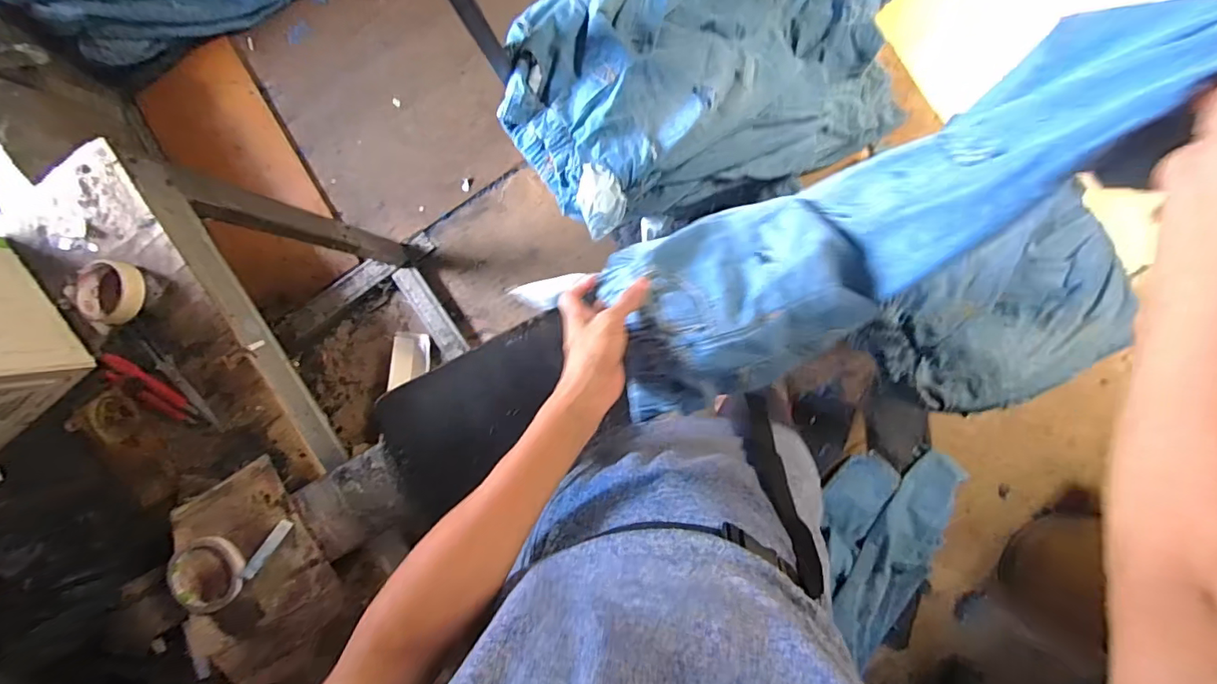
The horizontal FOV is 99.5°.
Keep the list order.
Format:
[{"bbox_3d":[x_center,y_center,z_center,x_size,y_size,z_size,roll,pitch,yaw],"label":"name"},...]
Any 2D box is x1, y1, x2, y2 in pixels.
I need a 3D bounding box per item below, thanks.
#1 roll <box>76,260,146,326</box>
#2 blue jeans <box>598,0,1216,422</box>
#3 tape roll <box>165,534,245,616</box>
[{"bbox_3d":[-0.633,-0.062,0.654,0.078,0.021,0.078,0,93,5],"label":"roll"},{"bbox_3d":[0.235,-0.107,0.495,0.525,0.138,0.172,-32,93,17],"label":"blue jeans"},{"bbox_3d":[-0.477,0.276,0.614,0.094,0.013,0.086,0,93,5],"label":"tape roll"}]

